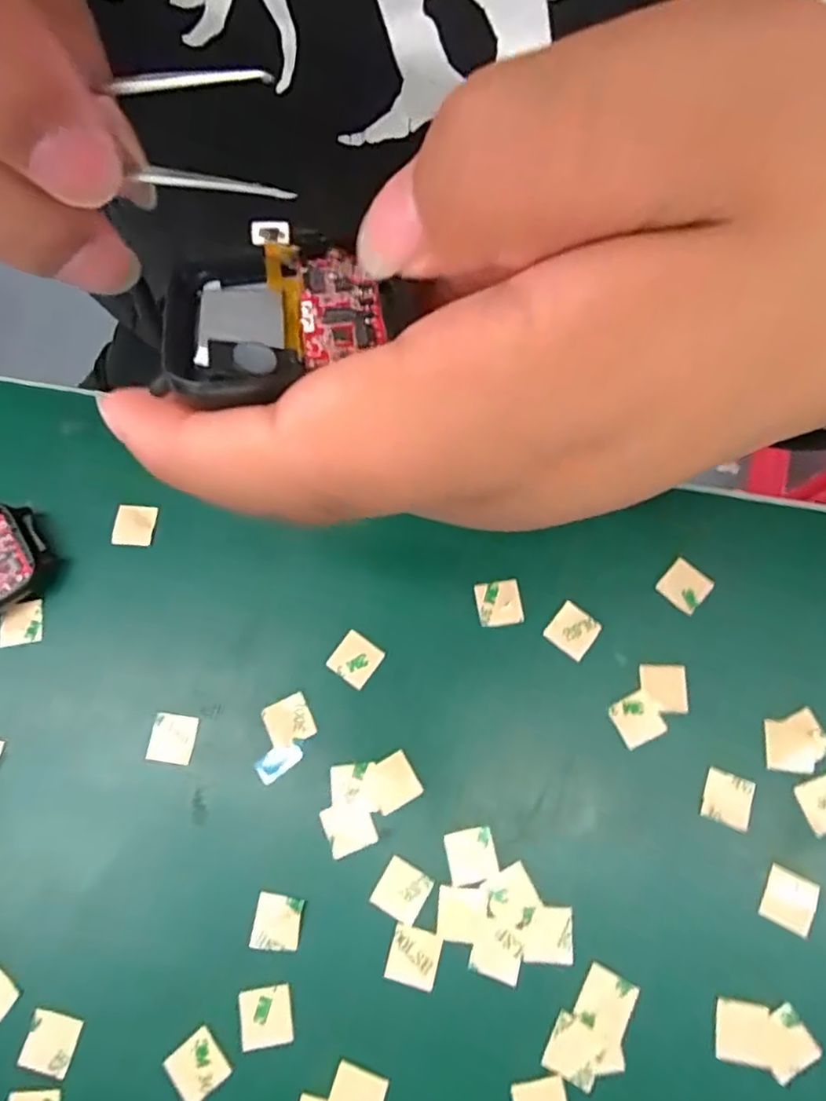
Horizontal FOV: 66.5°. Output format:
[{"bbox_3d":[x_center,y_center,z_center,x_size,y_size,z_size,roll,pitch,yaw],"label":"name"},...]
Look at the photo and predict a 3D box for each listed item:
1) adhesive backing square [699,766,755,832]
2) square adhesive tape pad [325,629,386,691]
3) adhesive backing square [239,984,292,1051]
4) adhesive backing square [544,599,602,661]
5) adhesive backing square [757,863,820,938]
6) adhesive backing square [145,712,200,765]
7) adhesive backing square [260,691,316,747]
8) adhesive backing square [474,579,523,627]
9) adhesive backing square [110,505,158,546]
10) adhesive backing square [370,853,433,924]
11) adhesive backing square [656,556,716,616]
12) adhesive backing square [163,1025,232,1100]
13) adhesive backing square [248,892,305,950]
[{"bbox_3d":[0.103,0.081,0.206,0.015,0.004,0.016,20,75,9],"label":"adhesive backing square"},{"bbox_3d":[-0.020,0.038,0.222,0.015,0.004,0.016,33,78,11],"label":"square adhesive tape pad"},{"bbox_3d":[-0.045,0.142,0.192,0.015,0.004,0.015,-10,72,-1],"label":"adhesive backing square"},{"bbox_3d":[0.056,0.028,0.222,0.015,0.004,0.016,36,85,15],"label":"adhesive backing square"},{"bbox_3d":[0.118,0.109,0.197,0.015,0.004,0.016,24,78,13],"label":"adhesive backing square"},{"bbox_3d":[-0.083,0.064,0.214,0.015,0.004,0.016,8,75,4],"label":"adhesive backing square"},{"bbox_3d":[-0.043,0.059,0.217,0.016,0.004,0.015,-26,74,-4],"label":"adhesive backing square"},{"bbox_3d":[0.031,0.019,0.225,0.016,0.004,0.016,-8,74,-1],"label":"adhesive backing square"},{"bbox_3d":[-0.106,-0.010,0.239,0.015,0.004,0.016,5,75,4],"label":"adhesive backing square"},{"bbox_3d":[-0.004,0.108,0.201,0.015,0.004,0.015,28,75,9],"label":"adhesive backing square"},{"bbox_3d":[0.098,0.013,0.227,0.015,0.004,0.016,38,83,19],"label":"adhesive backing square"},{"bbox_3d":[-0.065,0.155,0.189,0.016,0.004,0.015,-41,75,-10],"label":"adhesive backing square"},{"bbox_3d":[-0.043,0.117,0.197,0.015,0.004,0.015,6,74,3],"label":"adhesive backing square"}]

